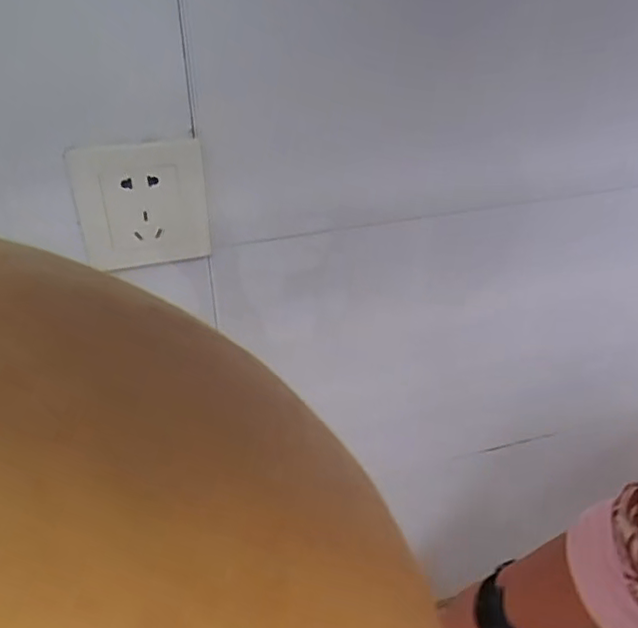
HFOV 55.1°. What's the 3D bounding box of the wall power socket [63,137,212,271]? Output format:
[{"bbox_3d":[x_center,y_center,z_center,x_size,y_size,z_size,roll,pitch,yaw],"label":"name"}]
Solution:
[{"bbox_3d":[-0.120,-0.074,0.416,0.088,0.087,0.011,-11,35,-12],"label":"wall power socket"}]

